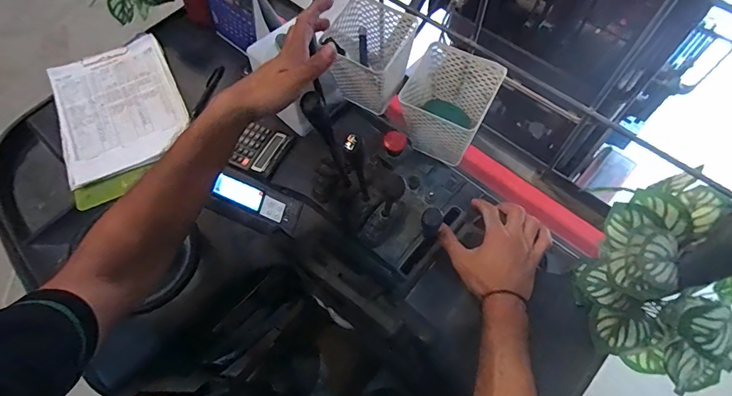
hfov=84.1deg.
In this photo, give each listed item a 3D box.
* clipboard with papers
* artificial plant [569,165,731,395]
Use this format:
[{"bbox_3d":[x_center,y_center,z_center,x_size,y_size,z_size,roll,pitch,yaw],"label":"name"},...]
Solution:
[{"bbox_3d":[-0.470,-0.167,0.781,0.223,0.032,0.336,-24,65,-9],"label":"clipboard with papers"},{"bbox_3d":[0.352,0.091,0.466,0.165,0.159,0.227,-13,64,-4],"label":"artificial plant"}]

